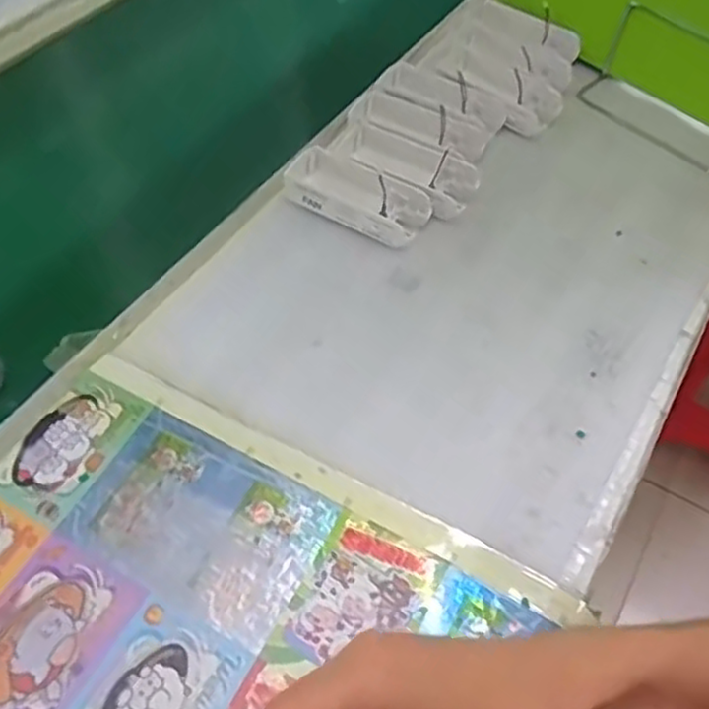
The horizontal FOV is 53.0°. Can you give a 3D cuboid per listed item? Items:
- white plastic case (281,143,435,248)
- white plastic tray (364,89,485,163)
[{"bbox_3d":[-0.001,-0.122,0.542,0.114,0.024,0.052,23,56,13],"label":"white plastic case"},{"bbox_3d":[0.060,-0.196,0.589,0.104,0.018,0.027,27,57,15],"label":"white plastic tray"}]

